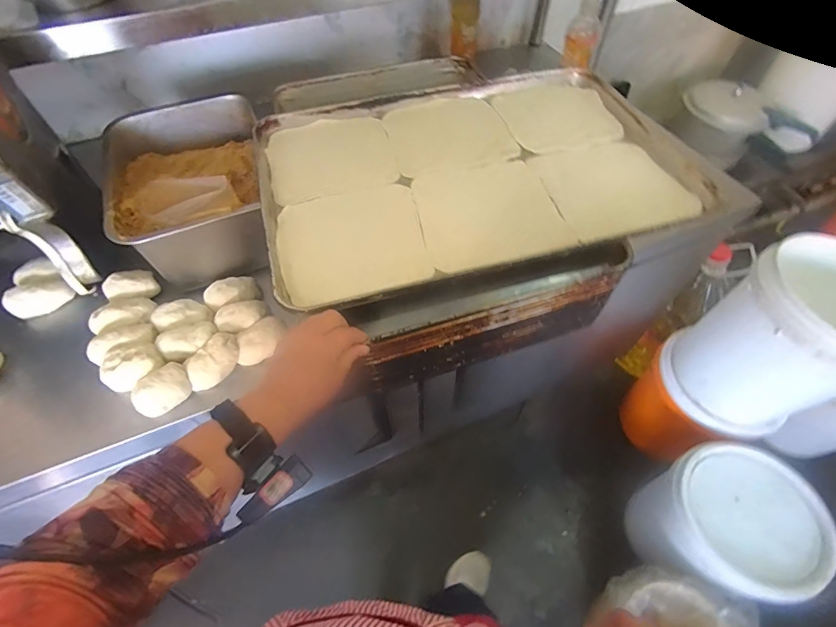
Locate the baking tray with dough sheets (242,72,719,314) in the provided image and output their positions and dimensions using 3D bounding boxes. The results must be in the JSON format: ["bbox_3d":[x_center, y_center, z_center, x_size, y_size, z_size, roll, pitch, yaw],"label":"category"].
[{"bbox_3d":[0.080,-0.220,0.611,0.596,0.028,0.407,-13,56,-8],"label":"baking tray with dough sheets"}]

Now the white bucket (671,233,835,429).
[{"bbox_3d":[0.802,0.064,0.890,0.269,0.361,0.279,0,55,1],"label":"white bucket"}]

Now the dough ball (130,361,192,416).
[{"bbox_3d":[-0.365,0.105,0.576,0.059,0.041,0.080,38,64,24],"label":"dough ball"}]

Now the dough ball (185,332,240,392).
[{"bbox_3d":[-0.300,0.070,0.599,0.051,0.034,0.085,31,61,20],"label":"dough ball"}]

